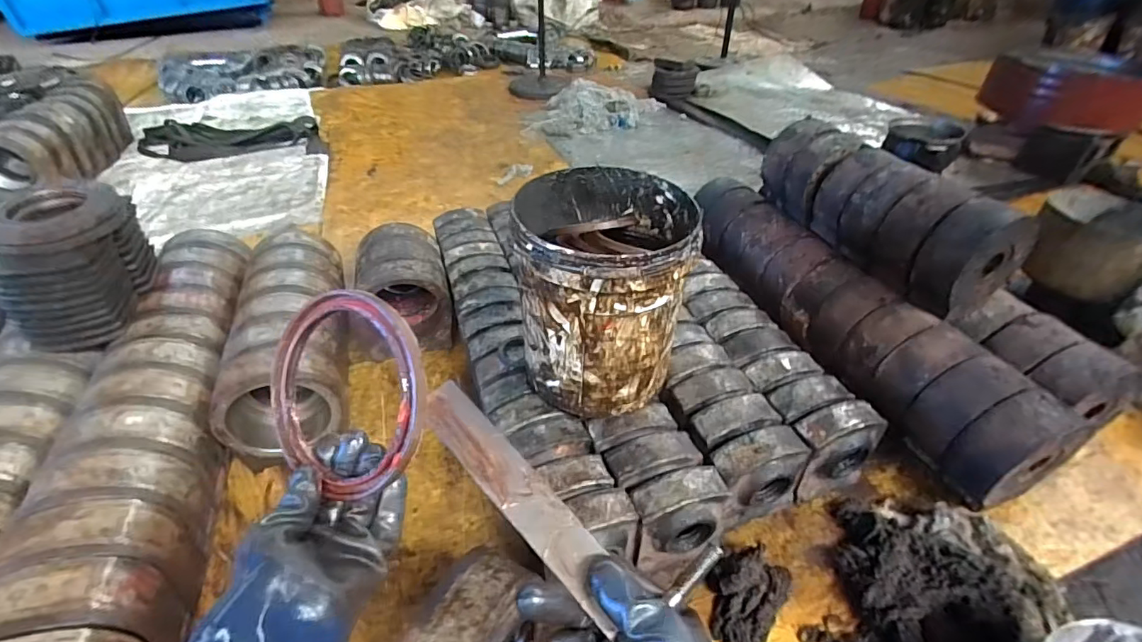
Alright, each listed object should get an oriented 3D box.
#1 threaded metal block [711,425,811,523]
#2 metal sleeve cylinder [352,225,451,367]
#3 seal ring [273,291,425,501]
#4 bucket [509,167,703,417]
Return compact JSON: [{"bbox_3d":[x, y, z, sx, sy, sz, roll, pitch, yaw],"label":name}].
[{"bbox_3d":[0.337,0.296,0.951,0.171,0.198,0.078,-13,40,-15],"label":"threaded metal block"},{"bbox_3d":[-0.441,-0.083,1.359,0.234,0.254,0.251,-9,39,-10],"label":"metal sleeve cylinder"},{"bbox_3d":[-0.174,0.053,0.395,0.150,0.154,0.012,-22,-11,24],"label":"seal ring"},{"bbox_3d":[0.056,-0.038,0.913,0.284,0.333,0.347,0,39,1],"label":"bucket"}]

